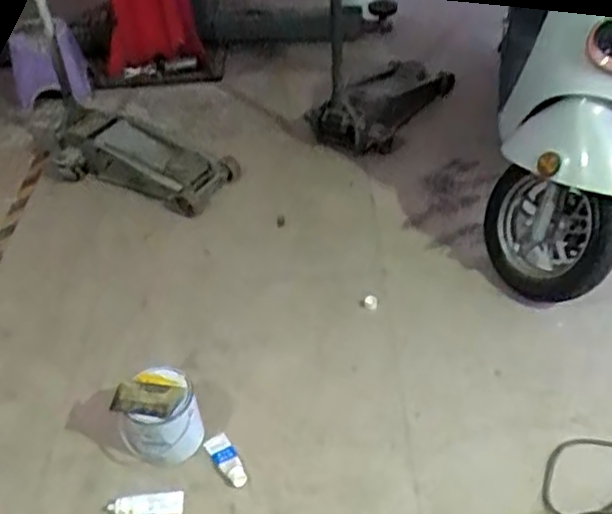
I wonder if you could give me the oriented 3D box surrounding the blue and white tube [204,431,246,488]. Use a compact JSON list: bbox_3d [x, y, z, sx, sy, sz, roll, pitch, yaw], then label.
[{"bbox_3d":[-0.164,0.420,1.485,0.050,0.024,0.135,-27,48,-23],"label":"blue and white tube"}]

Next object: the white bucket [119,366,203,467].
[{"bbox_3d":[-0.284,0.310,1.420,0.161,0.151,0.145,9,43,16],"label":"white bucket"}]

